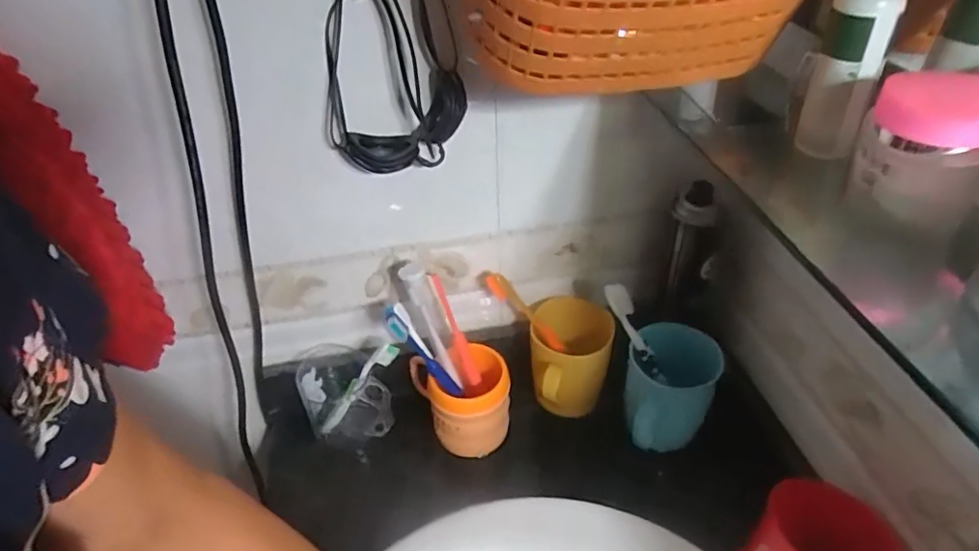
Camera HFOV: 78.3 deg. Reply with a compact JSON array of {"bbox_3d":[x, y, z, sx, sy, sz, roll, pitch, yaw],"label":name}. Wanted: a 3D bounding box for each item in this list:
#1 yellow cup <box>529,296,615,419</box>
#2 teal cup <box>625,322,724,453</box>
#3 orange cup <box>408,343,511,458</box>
[{"bbox_3d":[0.080,0.091,0.616,0.081,0.088,0.114,9,41,13],"label":"yellow cup"},{"bbox_3d":[0.168,0.111,0.574,0.081,0.098,0.094,9,42,14],"label":"teal cup"},{"bbox_3d":[-0.032,0.123,0.598,0.104,0.083,0.074,2,40,5],"label":"orange cup"}]

